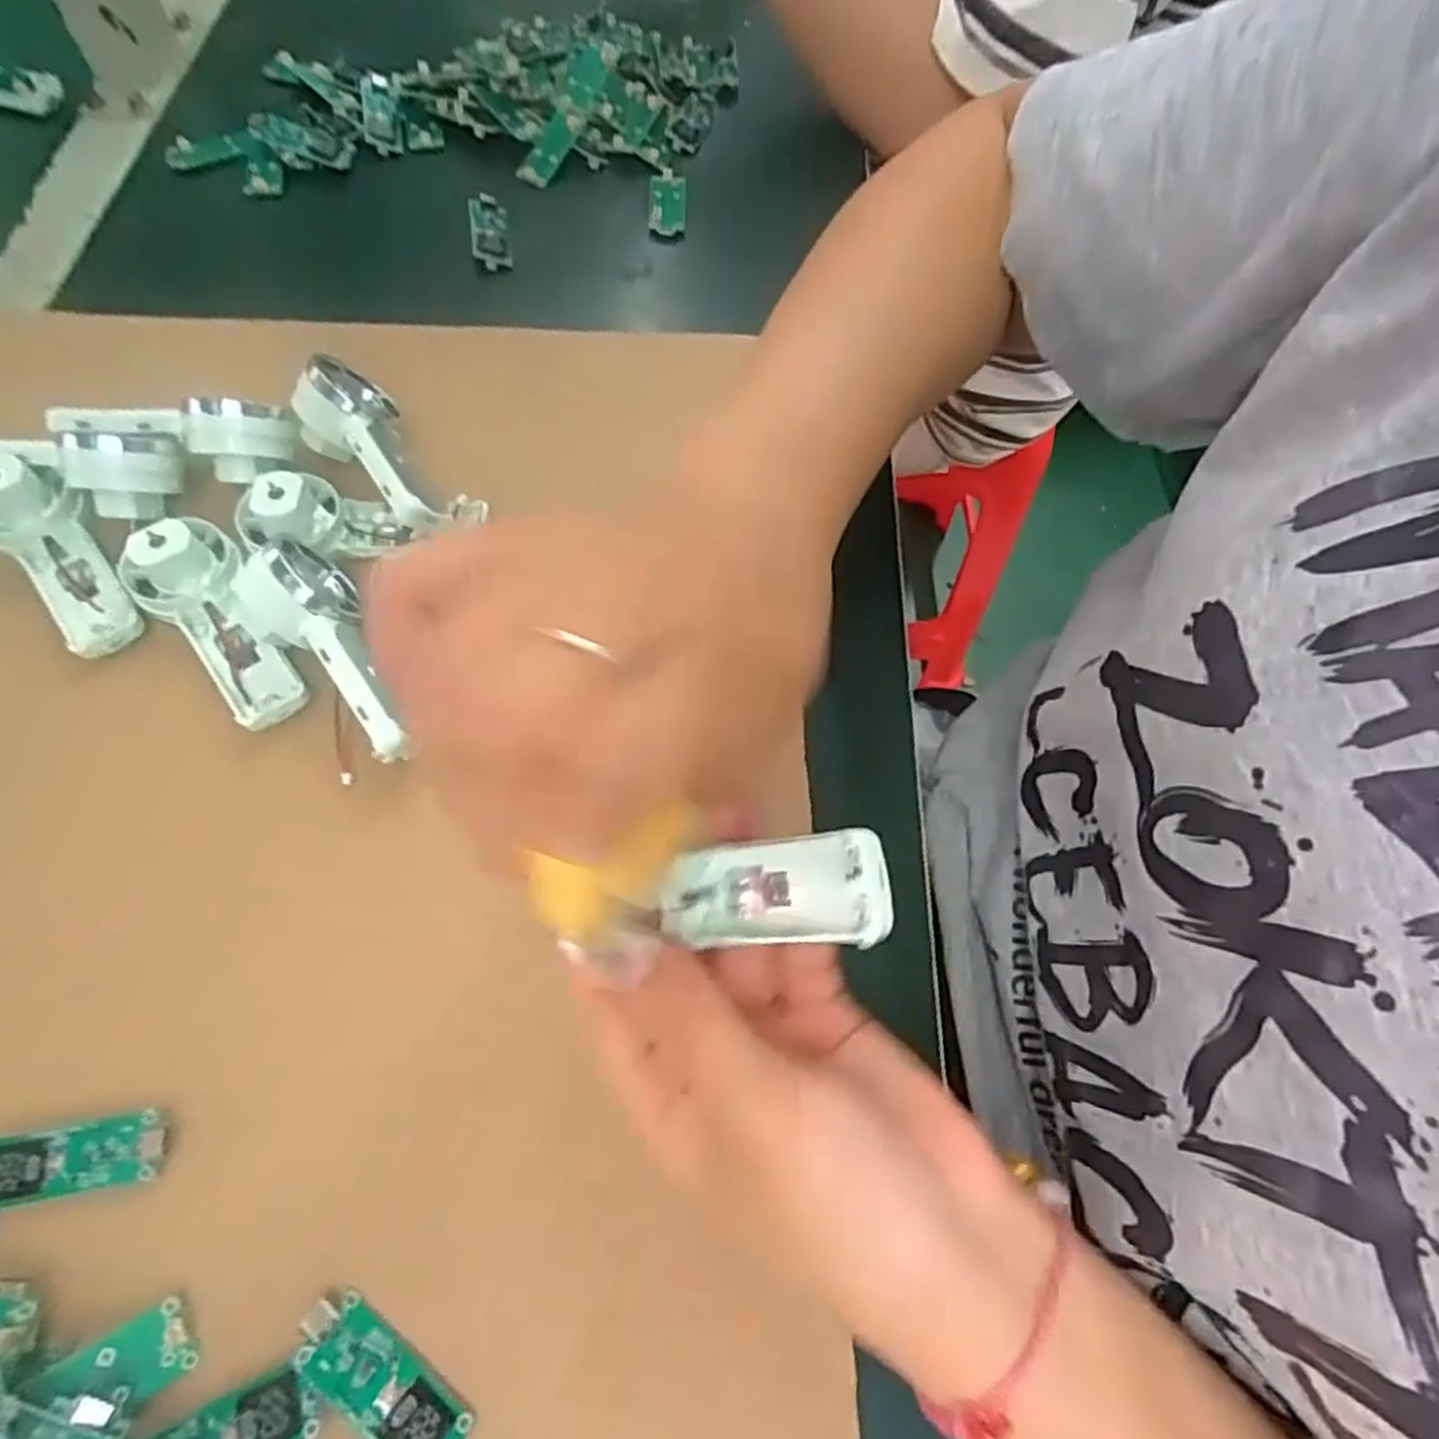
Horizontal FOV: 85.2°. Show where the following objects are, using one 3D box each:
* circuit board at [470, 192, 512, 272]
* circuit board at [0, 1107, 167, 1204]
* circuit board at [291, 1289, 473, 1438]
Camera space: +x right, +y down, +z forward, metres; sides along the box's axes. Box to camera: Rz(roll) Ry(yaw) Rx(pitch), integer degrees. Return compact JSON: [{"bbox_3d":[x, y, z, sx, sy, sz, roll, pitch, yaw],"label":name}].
[{"bbox_3d":[-0.121,-0.259,0.412,0.019,0.006,0.055,-8,66,-7],"label":"circuit board"},{"bbox_3d":[-0.185,0.125,0.222,0.049,0.004,0.018,-7,66,-6],"label":"circuit board"},{"bbox_3d":[-0.090,0.175,0.205,0.051,0.004,0.019,35,68,12],"label":"circuit board"}]

